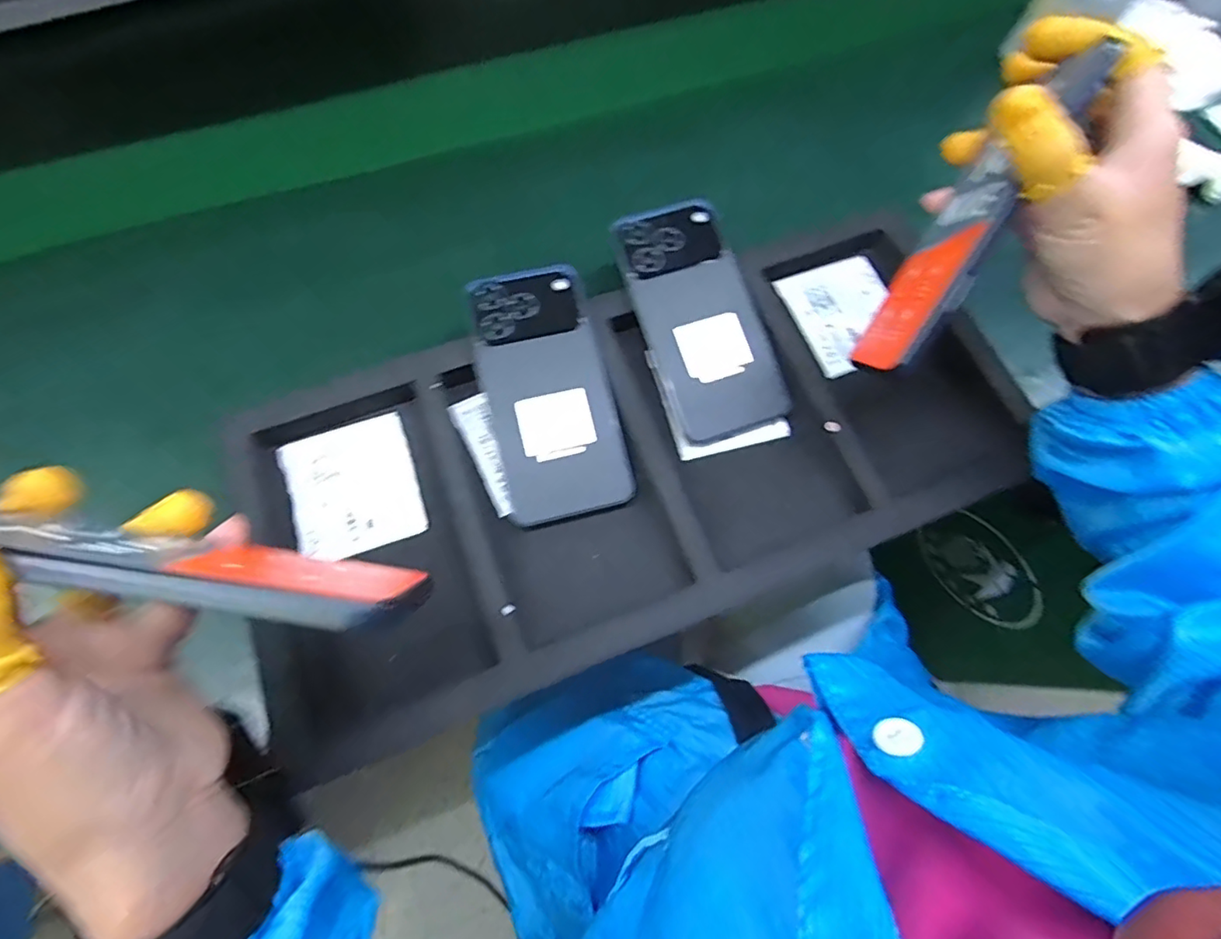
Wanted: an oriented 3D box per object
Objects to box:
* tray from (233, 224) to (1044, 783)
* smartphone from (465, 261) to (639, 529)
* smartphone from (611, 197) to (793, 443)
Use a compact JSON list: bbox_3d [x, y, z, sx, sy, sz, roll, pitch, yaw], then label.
[{"bbox_3d":[0.015,-0.016,0.368,0.469,0.029,0.225,-23,72,-10],"label":"tray"},{"bbox_3d":[-0.039,-0.051,0.370,0.080,0.008,0.162,-13,81,-8],"label":"smartphone"},{"bbox_3d":[0.060,-0.102,0.392,0.077,0.008,0.161,-20,85,-9],"label":"smartphone"}]

